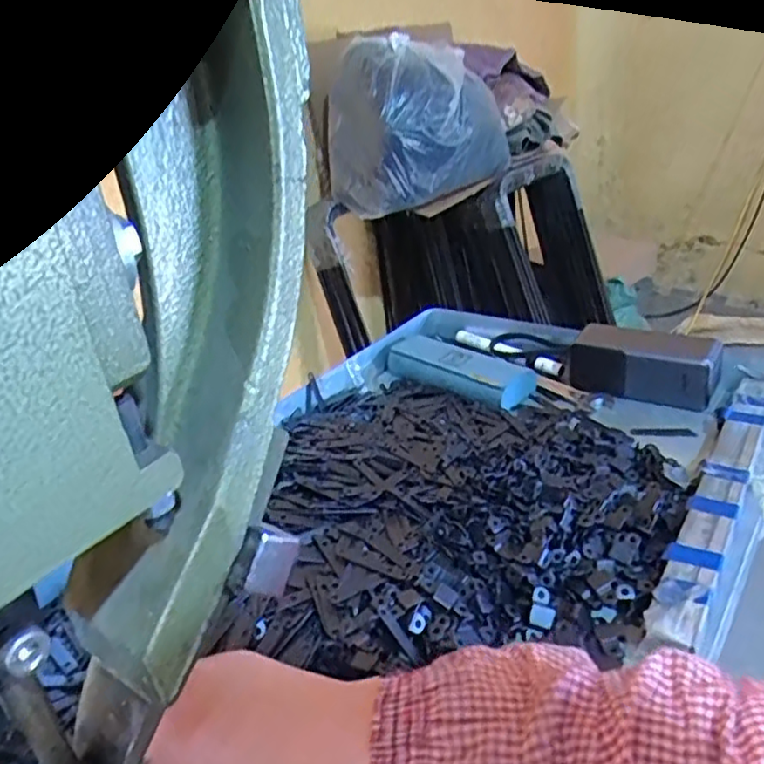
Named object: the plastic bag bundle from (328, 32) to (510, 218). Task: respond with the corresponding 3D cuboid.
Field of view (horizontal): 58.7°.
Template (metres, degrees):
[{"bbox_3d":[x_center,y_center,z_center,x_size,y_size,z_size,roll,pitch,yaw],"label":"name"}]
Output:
[{"bbox_3d":[0.068,-0.544,1.421,0.308,0.311,0.274,11,33,26],"label":"plastic bag bundle"}]

